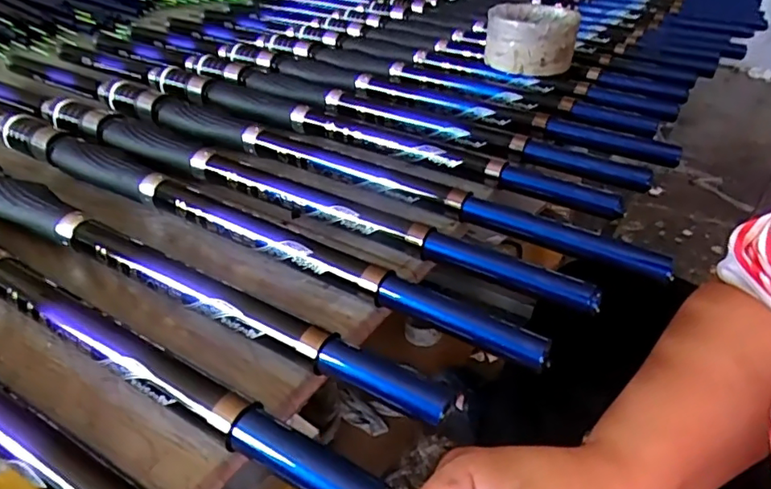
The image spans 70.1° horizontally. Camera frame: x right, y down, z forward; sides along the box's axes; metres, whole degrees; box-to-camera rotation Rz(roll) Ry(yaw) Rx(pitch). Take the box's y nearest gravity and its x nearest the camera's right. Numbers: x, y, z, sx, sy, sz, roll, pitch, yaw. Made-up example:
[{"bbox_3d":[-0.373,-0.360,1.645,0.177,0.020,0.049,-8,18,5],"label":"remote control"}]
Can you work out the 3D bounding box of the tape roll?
[{"bbox_3d":[0.140,-0.199,0.530,0.081,0.049,0.092,8,34,12],"label":"tape roll"}]

